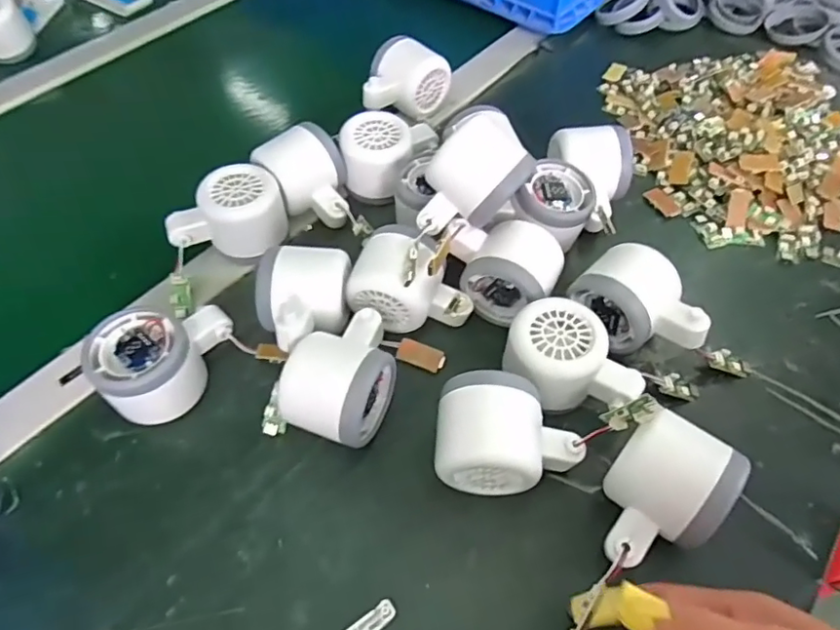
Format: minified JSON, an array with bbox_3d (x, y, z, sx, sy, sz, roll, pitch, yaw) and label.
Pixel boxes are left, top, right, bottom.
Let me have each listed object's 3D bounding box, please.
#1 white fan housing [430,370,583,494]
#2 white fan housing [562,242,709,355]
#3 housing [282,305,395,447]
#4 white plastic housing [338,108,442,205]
[{"bbox_3d":[0.051,0.071,0.324,0.081,0.052,0.062,6,55,4],"label":"white fan housing"},{"bbox_3d":[0.145,-0.003,0.371,0.057,0.055,0.082,-33,61,-21],"label":"white fan housing"},{"bbox_3d":[-0.044,0.037,0.347,0.054,0.052,0.084,21,57,15],"label":"housing"},{"bbox_3d":[-0.024,-0.131,0.466,0.077,0.049,0.061,-3,55,-2],"label":"white plastic housing"}]

